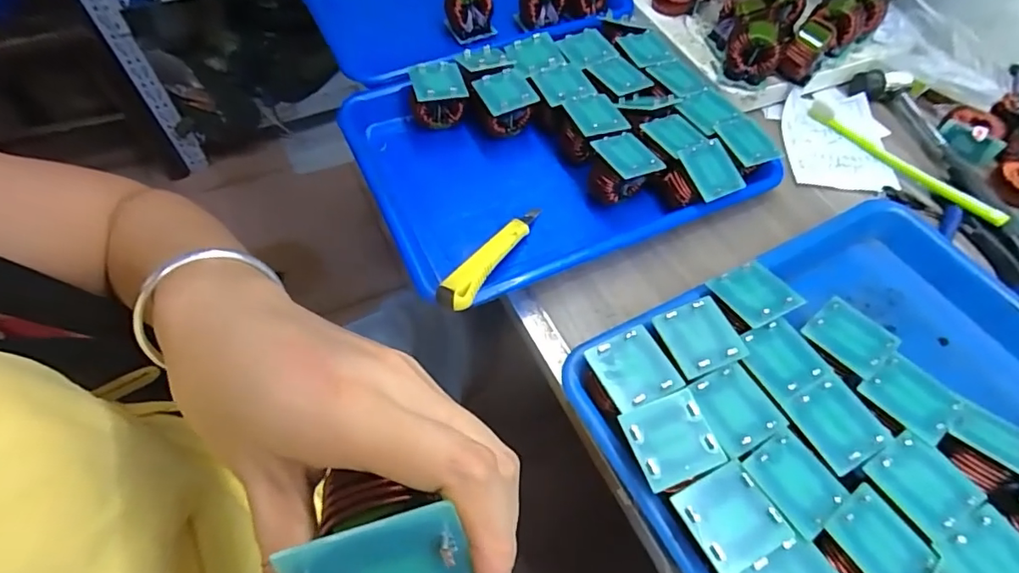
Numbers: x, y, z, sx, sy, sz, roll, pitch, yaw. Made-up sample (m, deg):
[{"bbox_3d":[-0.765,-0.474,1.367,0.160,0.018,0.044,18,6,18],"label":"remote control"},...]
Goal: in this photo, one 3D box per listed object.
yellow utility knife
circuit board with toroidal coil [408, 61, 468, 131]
[{"bbox_3d":[-0.010,-0.027,0.397,0.022,0.010,0.142,26,42,14],"label":"yellow utility knife"},{"bbox_3d":[-0.065,-0.171,0.478,0.045,0.047,0.051,-15,59,-12],"label":"circuit board with toroidal coil"}]

